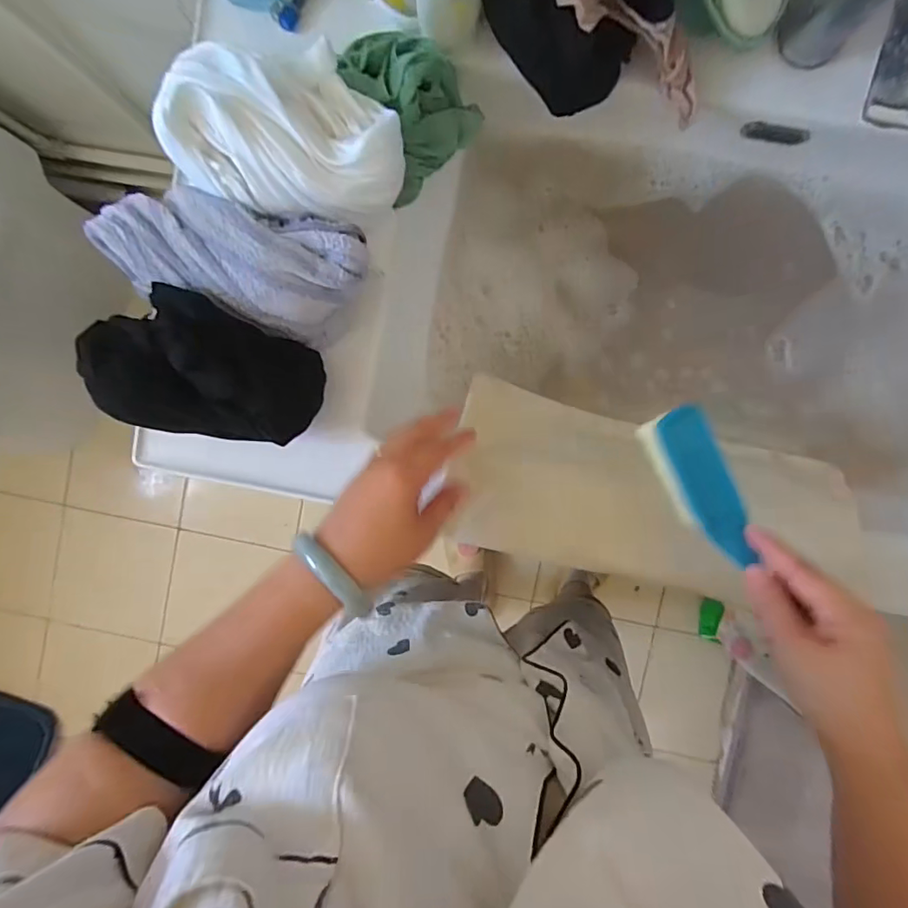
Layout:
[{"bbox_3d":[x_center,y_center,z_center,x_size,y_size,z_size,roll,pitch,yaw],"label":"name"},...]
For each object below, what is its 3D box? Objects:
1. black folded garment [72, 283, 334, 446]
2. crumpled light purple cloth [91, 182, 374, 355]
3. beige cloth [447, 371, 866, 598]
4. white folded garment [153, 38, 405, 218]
[{"bbox_3d":[-0.184,-0.063,0.374,0.164,0.059,0.099,9,94,2],"label":"black folded garment"},{"bbox_3d":[-0.159,-0.141,0.373,0.182,0.049,0.082,17,94,2],"label":"crumpled light purple cloth"},{"bbox_3d":[0.169,0.039,0.452,0.335,0.031,0.141,13,76,4],"label":"beige cloth"},{"bbox_3d":[-0.110,-0.221,0.356,0.136,0.095,0.107,12,94,2],"label":"white folded garment"}]

